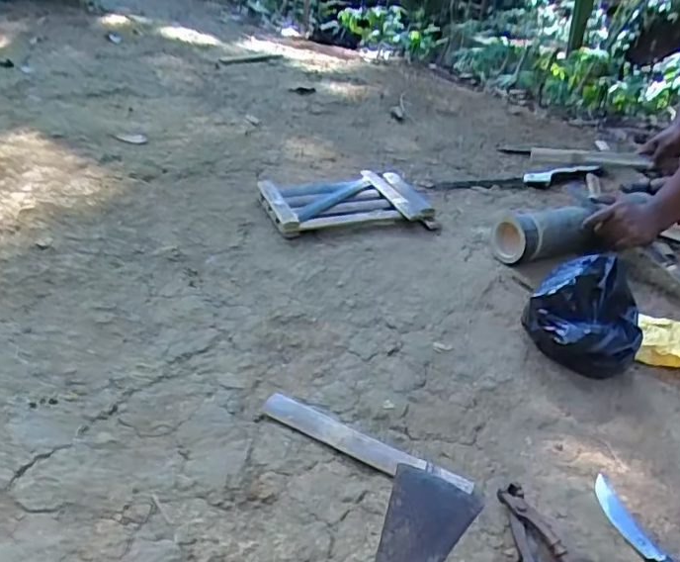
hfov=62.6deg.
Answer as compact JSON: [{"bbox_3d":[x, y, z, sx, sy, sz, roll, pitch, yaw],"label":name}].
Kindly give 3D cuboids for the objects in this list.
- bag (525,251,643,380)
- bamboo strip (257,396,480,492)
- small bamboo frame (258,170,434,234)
[{"bbox_3d":[0.373,0.057,0.853,0.159,0.141,0.176,20,37,22],"label":"bag"},{"bbox_3d":[0.028,0.202,0.691,0.270,0.012,0.040,18,36,20],"label":"bamboo strip"},{"bbox_3d":[0.014,-0.178,1.239,0.355,0.035,0.239,-8,35,-17],"label":"small bamboo frame"}]

